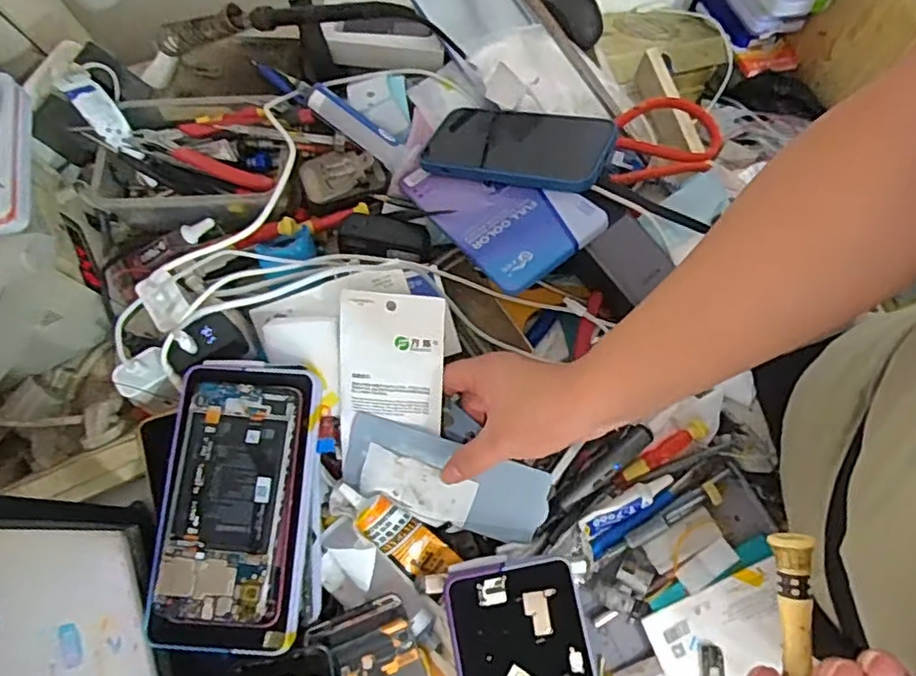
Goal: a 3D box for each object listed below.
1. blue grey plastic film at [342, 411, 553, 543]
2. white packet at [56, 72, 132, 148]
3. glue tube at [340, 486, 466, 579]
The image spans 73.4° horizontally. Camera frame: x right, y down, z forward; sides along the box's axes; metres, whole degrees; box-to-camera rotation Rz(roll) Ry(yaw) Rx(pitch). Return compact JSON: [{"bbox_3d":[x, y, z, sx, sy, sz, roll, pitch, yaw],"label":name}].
[{"bbox_3d":[-0.011,0.113,0.478,0.158,0.008,0.070,18,108,4],"label":"blue grey plastic film"},{"bbox_3d":[-0.310,-0.196,0.531,0.027,0.064,0.018,-40,39,-9],"label":"white packet"},{"bbox_3d":[-0.049,0.152,0.483,0.104,0.019,0.034,37,78,-4],"label":"glue tube"}]

